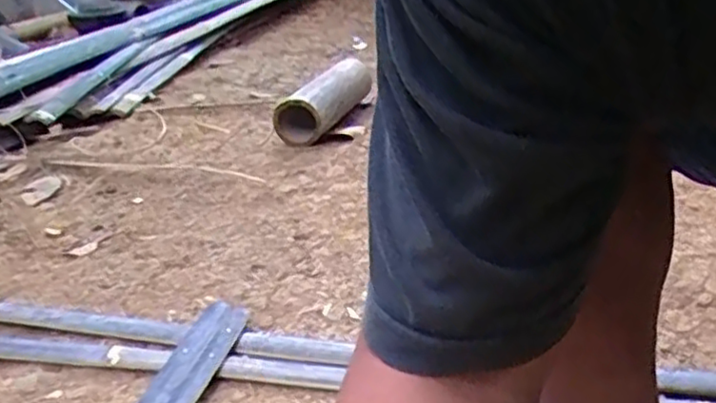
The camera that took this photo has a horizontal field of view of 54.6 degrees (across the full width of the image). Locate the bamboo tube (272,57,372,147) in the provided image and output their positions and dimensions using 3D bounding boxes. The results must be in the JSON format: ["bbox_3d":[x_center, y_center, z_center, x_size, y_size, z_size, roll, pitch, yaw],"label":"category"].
[{"bbox_3d":[-0.060,-0.199,1.357,0.072,0.082,0.352,7,25,20],"label":"bamboo tube"}]

